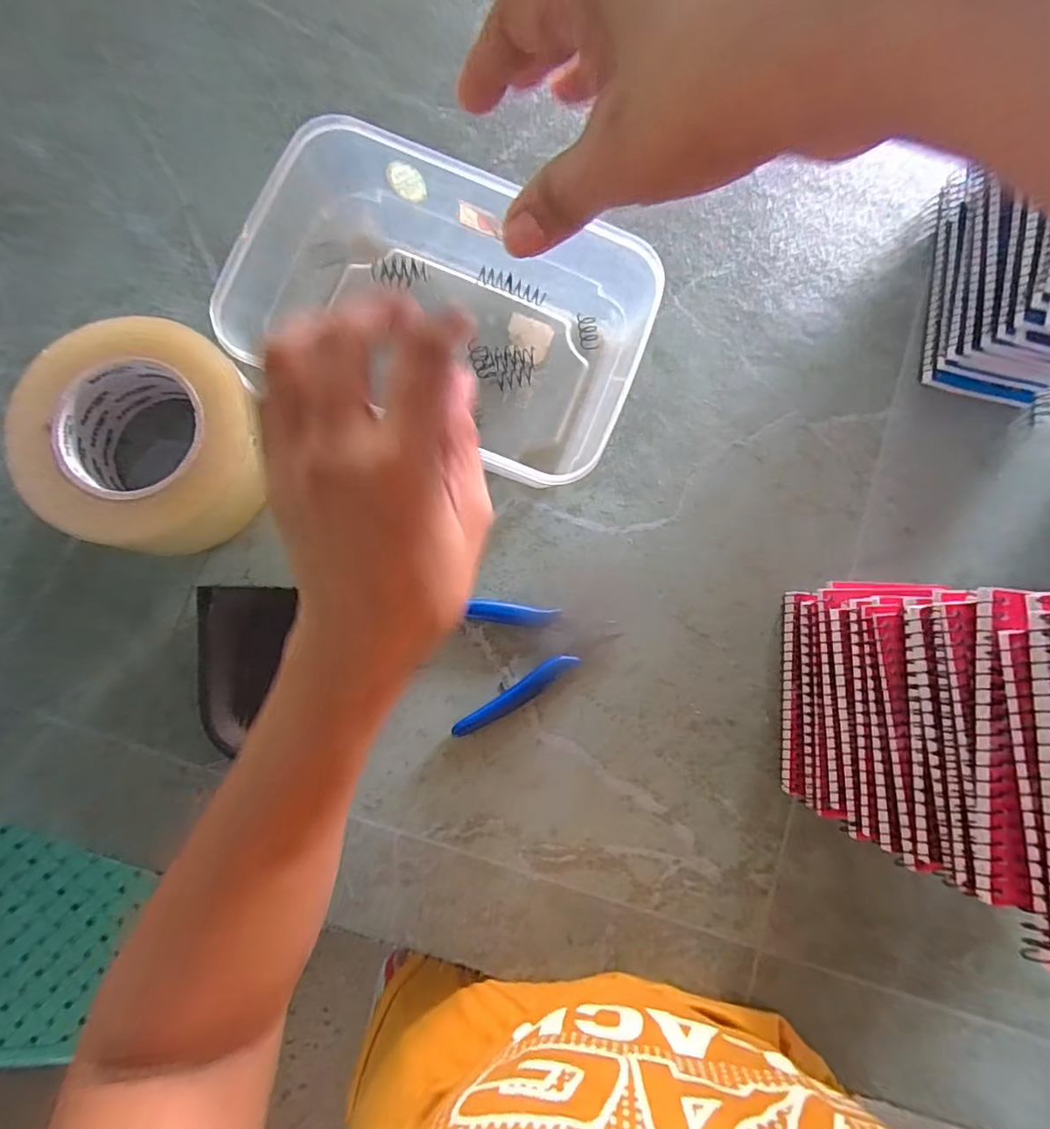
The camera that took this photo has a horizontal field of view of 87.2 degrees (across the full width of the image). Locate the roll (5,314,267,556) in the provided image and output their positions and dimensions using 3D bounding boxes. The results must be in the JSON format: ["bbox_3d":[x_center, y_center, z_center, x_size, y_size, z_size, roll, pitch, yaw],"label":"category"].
[{"bbox_3d":[-0.232,-0.077,0.343,0.138,0.058,0.141,1,84,-6],"label":"roll"}]

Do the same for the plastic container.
[{"bbox_3d":[-0.048,-0.164,0.357,0.238,0.070,0.152,18,82,-1],"label":"plastic container"}]

